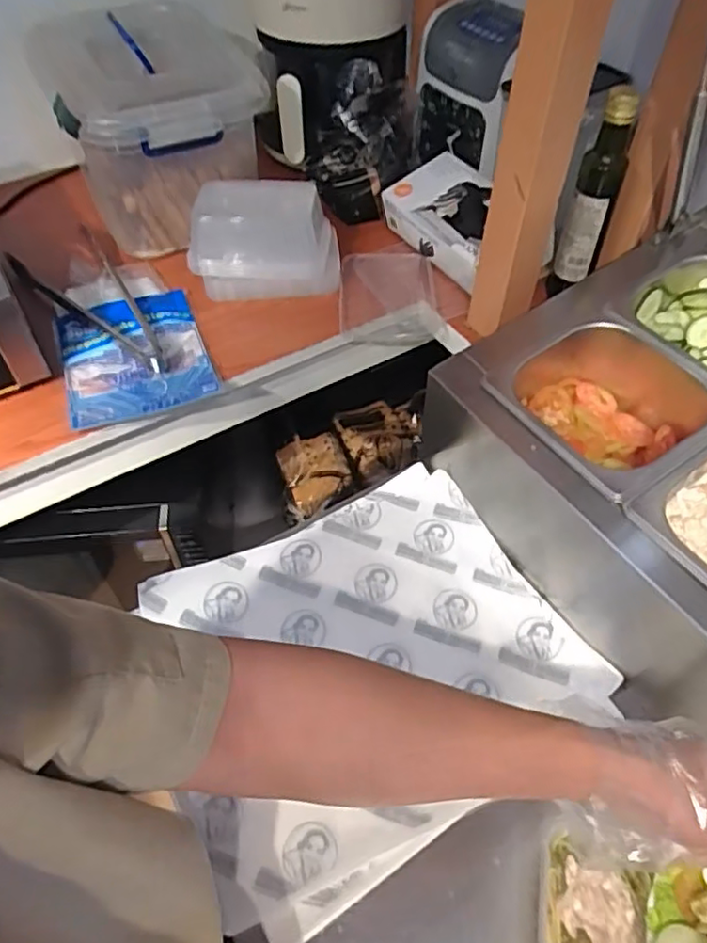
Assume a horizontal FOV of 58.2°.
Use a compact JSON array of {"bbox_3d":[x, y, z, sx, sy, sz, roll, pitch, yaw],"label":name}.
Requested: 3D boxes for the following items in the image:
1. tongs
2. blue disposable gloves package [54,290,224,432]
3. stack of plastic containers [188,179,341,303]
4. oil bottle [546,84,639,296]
[{"bbox_3d":[-0.308,-0.213,0.777,0.113,0.019,0.293,-35,59,-24],"label":"tongs"},{"bbox_3d":[-0.254,-0.135,0.735,0.158,0.026,0.197,-18,53,-13],"label":"blue disposable gloves package"},{"bbox_3d":[-0.111,-0.288,0.793,0.184,0.107,0.101,3,52,3],"label":"stack of plastic containers"},{"bbox_3d":[0.268,-0.297,0.713,0.049,0.228,0.042,18,54,15],"label":"oil bottle"}]

